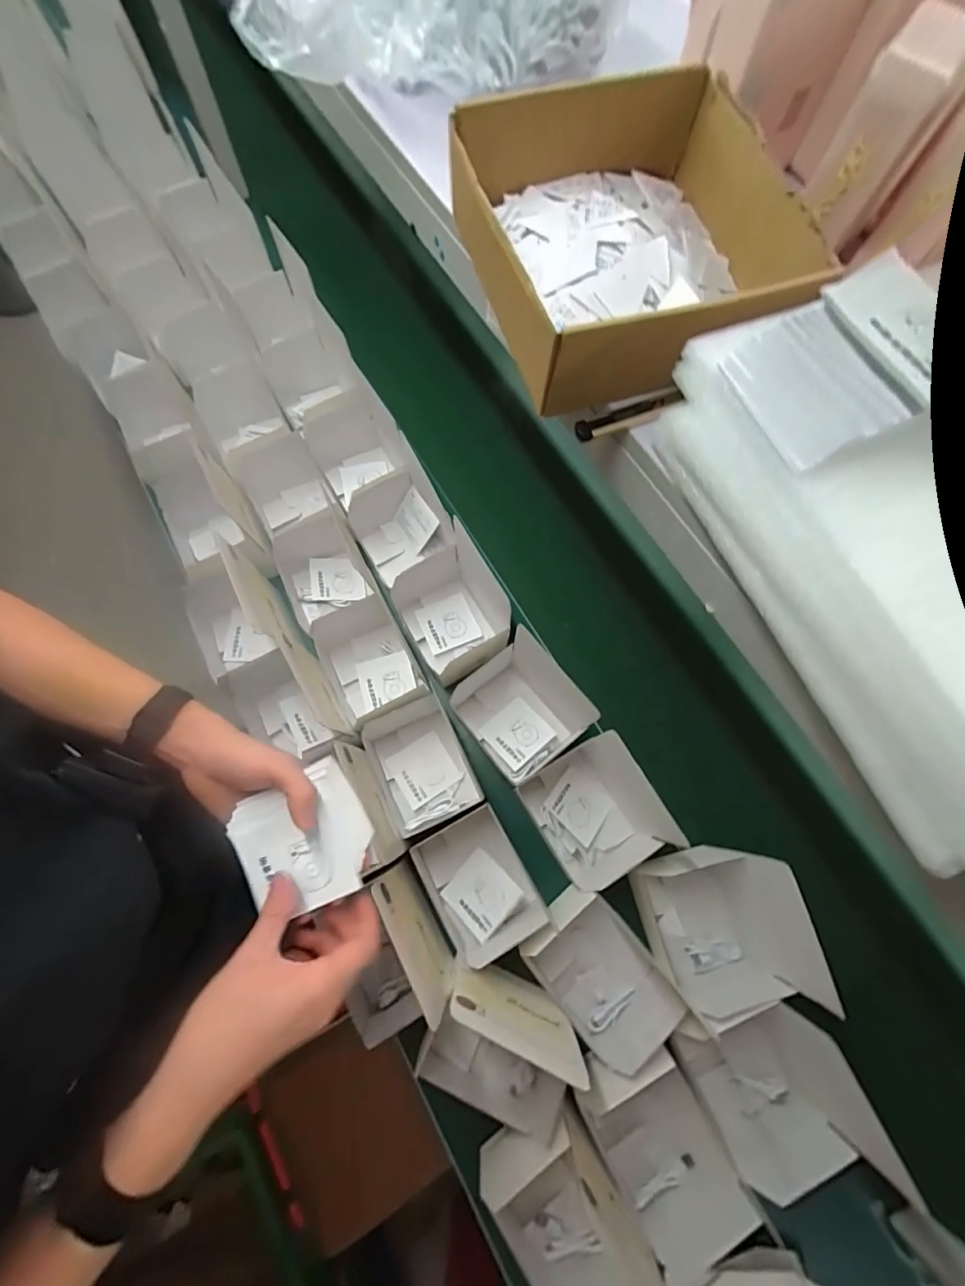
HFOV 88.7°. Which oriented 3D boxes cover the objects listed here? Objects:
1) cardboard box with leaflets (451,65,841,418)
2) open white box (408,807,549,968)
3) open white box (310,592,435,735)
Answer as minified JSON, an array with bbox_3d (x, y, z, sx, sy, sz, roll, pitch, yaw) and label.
[{"bbox_3d":[0.099,-0.280,0.341,0.183,0.064,0.212,-14,73,-6],"label":"cardboard box with leaflets"},{"bbox_3d":[-0.008,0.317,0.660,0.124,0.073,0.165,-28,75,-10],"label":"open white box"},{"bbox_3d":[-0.166,0.028,0.708,0.122,0.106,0.148,-27,75,-10],"label":"open white box"}]

